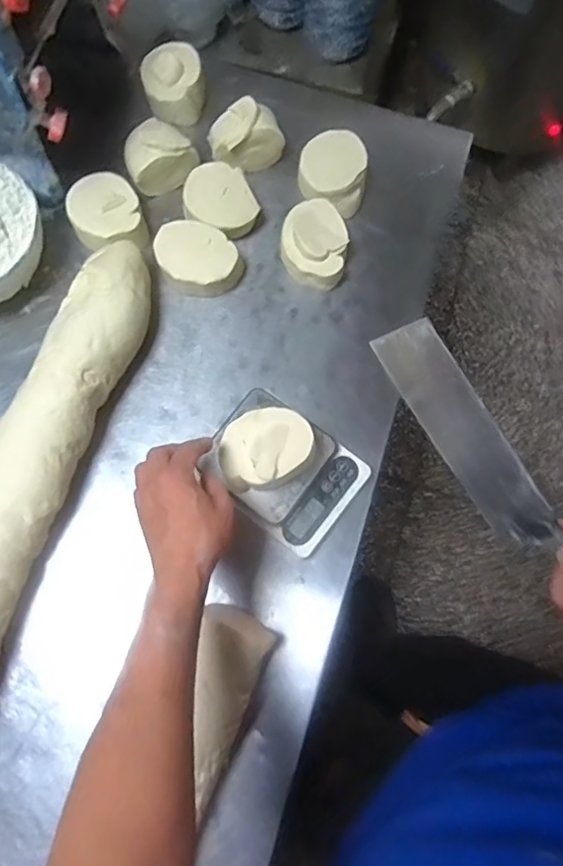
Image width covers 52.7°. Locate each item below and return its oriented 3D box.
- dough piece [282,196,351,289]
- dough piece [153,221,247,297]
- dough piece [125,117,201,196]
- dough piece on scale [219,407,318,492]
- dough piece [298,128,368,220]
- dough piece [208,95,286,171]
[{"bbox_3d":[0.042,-0.244,0.735,0.086,0.064,0.106,8,74,0],"label":"dough piece"},{"bbox_3d":[-0.106,-0.217,0.726,0.109,0.053,0.080,21,74,4],"label":"dough piece"},{"bbox_3d":[-0.165,-0.369,0.767,0.091,0.067,0.076,-30,77,-10],"label":"dough piece"},{"bbox_3d":[-0.014,0.019,0.623,0.104,0.052,0.080,-6,74,-4],"label":"dough piece on scale"},{"bbox_3d":[0.068,-0.348,0.774,0.091,0.064,0.107,11,74,1],"label":"dough piece"},{"bbox_3d":[-0.049,-0.400,0.775,0.097,0.079,0.063,-22,76,-8],"label":"dough piece"}]

